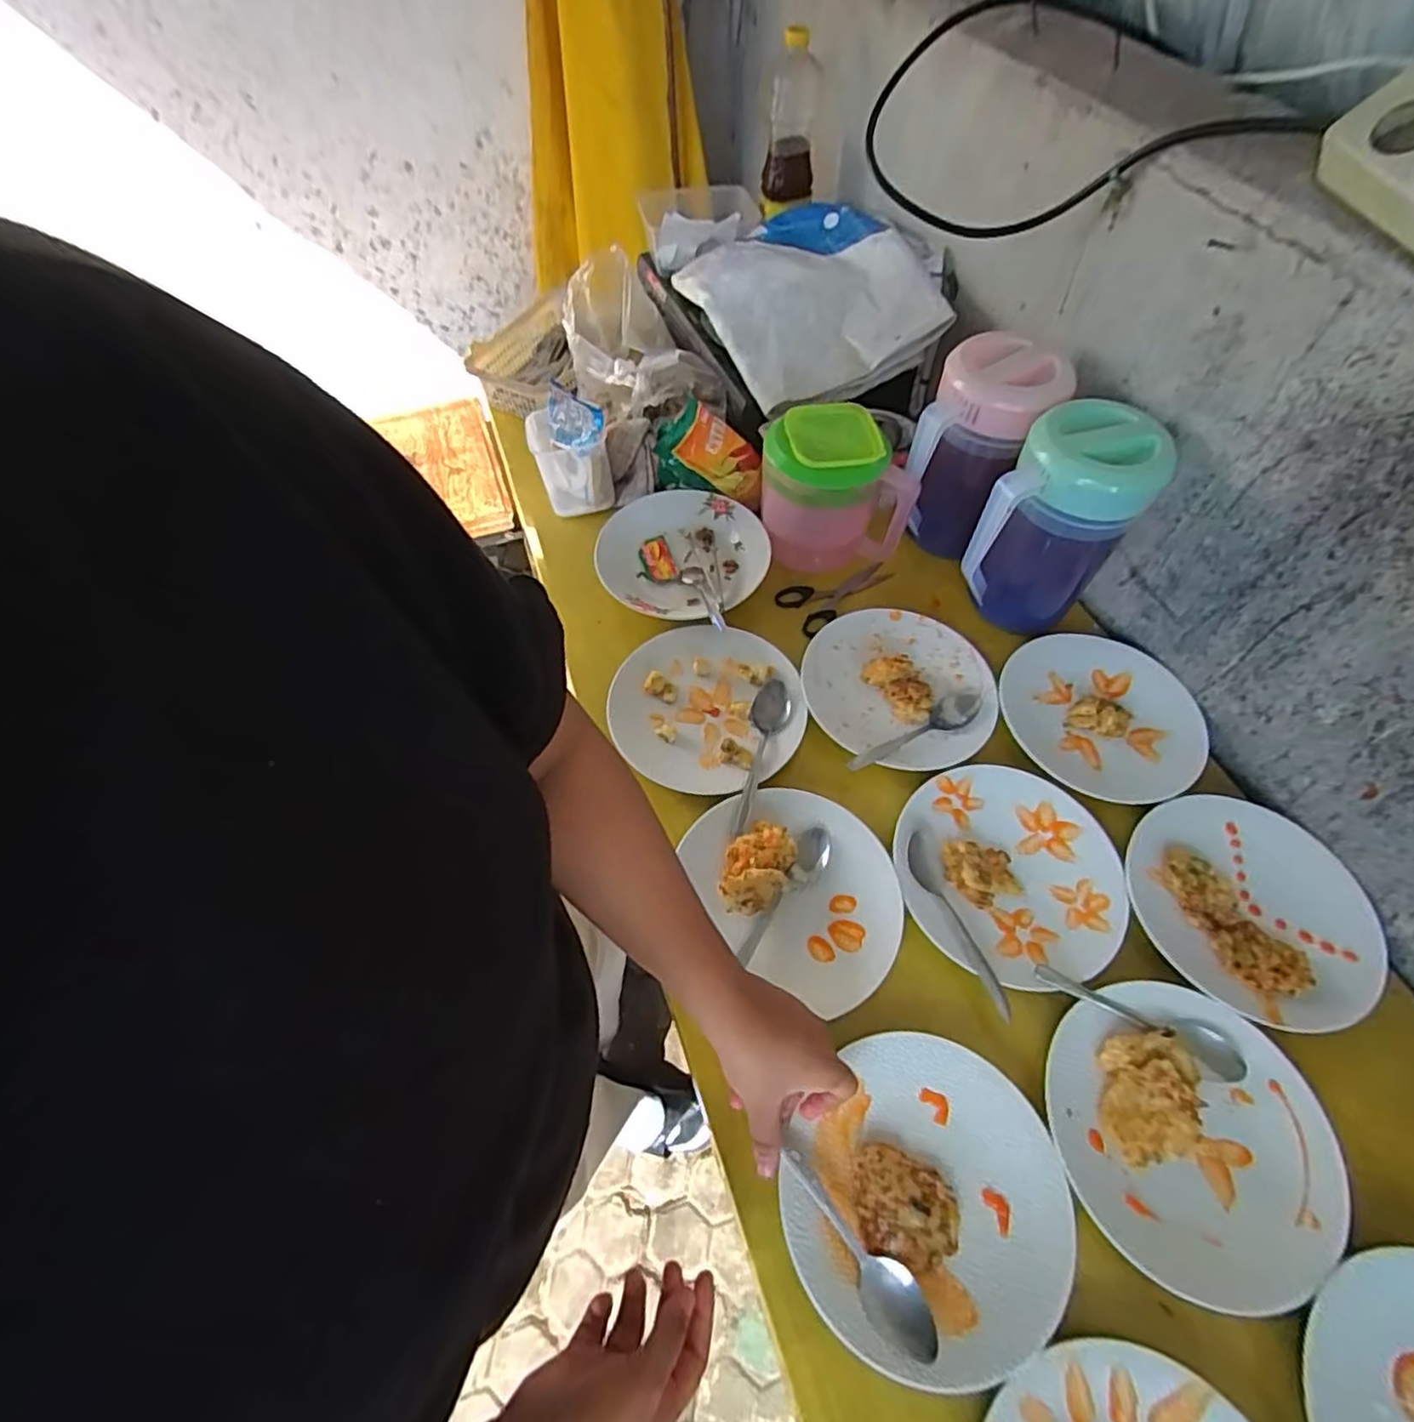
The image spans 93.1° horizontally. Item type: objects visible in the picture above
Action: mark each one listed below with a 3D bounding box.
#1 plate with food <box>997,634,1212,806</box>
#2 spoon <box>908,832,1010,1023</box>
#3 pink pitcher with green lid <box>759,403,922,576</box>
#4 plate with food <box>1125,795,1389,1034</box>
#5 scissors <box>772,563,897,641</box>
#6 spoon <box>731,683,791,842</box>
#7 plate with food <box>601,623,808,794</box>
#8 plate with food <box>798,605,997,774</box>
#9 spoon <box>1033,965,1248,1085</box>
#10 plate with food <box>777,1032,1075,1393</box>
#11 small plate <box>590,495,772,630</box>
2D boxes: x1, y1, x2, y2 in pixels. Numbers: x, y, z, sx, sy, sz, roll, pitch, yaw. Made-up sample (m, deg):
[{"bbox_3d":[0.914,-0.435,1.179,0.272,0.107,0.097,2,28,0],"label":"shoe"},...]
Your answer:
[{"bbox_3d":[0.414,0.004,0.708,0.199,0.020,0.194,-1,58,1],"label":"plate with food"},{"bbox_3d":[0.214,0.184,0.581,0.033,0.020,0.160,-13,59,-7],"label":"spoon"},{"bbox_3d":[0.144,-0.253,0.767,0.154,0.142,0.109,-5,58,-1],"label":"pink pitcher with green lid"},{"bbox_3d":[0.490,0.175,0.605,0.204,0.022,0.197,-1,58,1],"label":"plate with food"},{"bbox_3d":[0.152,-0.143,0.799,0.142,0.019,0.071,-35,64,-19],"label":"scissors"},{"bbox_3d":[0.053,0.046,0.662,0.038,0.021,0.171,11,59,8],"label":"spoon"},{"bbox_3d":[-0.001,-0.003,0.694,0.197,0.019,0.185,-1,58,1],"label":"plate with food"},{"bbox_3d":[0.205,-0.029,0.711,0.200,0.022,0.193,-1,58,1],"label":"plate with food"},{"bbox_3d":[0.347,0.253,0.542,0.156,0.021,0.039,17,60,12],"label":"spoon"},{"bbox_3d":[0.160,0.354,0.486,0.190,0.030,0.204,-1,58,1],"label":"plate with food"},{"bbox_3d":[-0.033,-0.184,0.797,0.197,0.026,0.188,-1,58,1],"label":"small plate"}]

